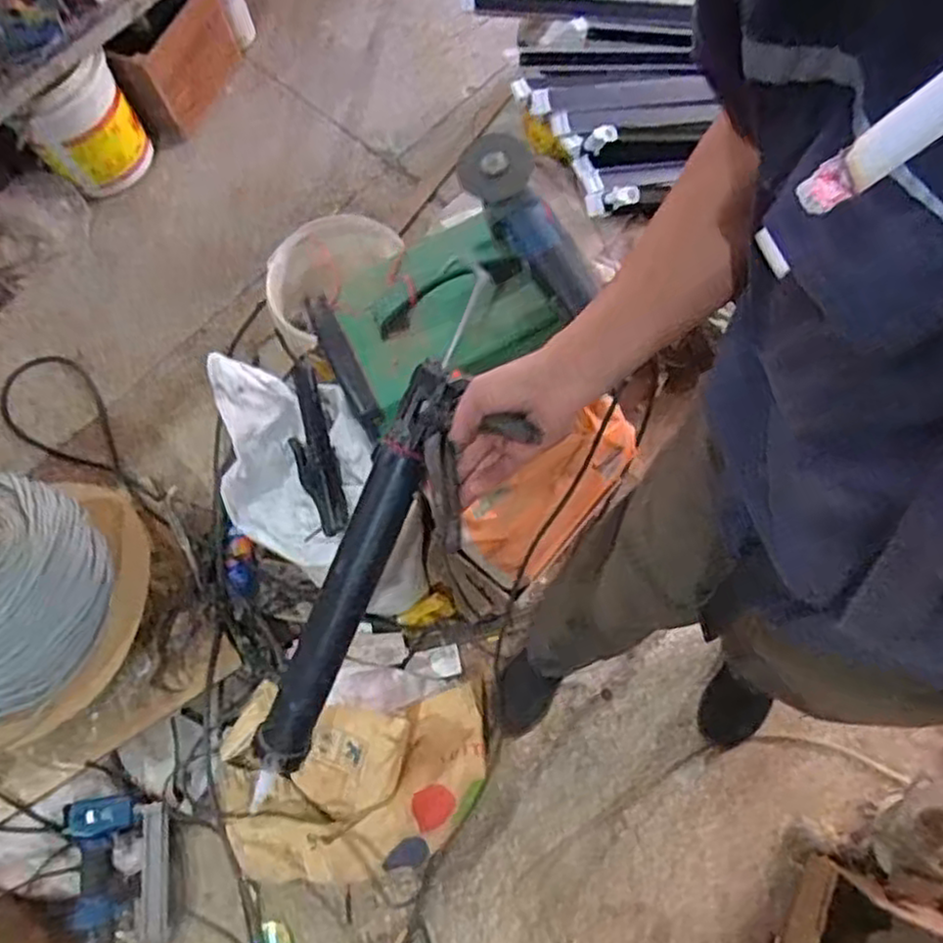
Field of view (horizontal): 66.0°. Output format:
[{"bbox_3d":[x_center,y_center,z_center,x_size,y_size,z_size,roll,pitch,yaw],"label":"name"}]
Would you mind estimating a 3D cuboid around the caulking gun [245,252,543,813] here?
[{"bbox_3d":[-0.091,0.103,0.722,0.137,0.086,0.586,30,104,14],"label":"caulking gun"}]

